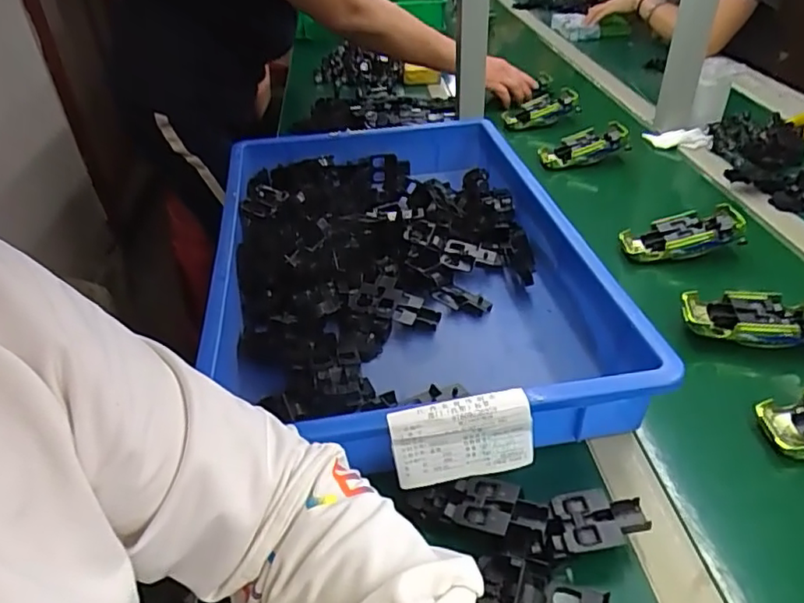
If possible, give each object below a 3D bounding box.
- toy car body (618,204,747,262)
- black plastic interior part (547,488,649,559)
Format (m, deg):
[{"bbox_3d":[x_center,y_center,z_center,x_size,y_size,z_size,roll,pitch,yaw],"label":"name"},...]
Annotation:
[{"bbox_3d":[0.331,-0.079,0.700,0.133,0.034,0.047,-13,35,10],"label":"toy car body"},{"bbox_3d":[0.133,0.158,0.407,0.066,0.032,0.040,-2,36,-2],"label":"black plastic interior part"}]

